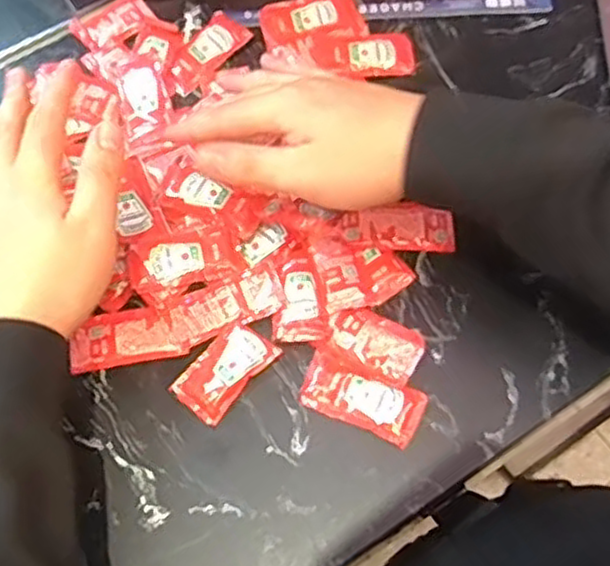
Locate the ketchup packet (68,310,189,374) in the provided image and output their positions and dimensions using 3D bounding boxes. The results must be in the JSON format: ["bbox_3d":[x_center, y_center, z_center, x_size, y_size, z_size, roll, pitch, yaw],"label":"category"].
[{"bbox_3d":[-0.117,0.037,0.485,0.072,0.007,0.035,-9,66,-1],"label":"ketchup packet"}]

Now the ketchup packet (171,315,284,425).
[{"bbox_3d":[-0.051,0.055,0.469,0.038,0.012,0.064,39,74,18],"label":"ketchup packet"}]

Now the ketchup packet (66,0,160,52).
[{"bbox_3d":[-0.153,-0.209,0.586,0.062,0.007,0.041,-30,68,-10],"label":"ketchup packet"}]

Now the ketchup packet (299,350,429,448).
[{"bbox_3d":[0.035,0.072,0.458,0.074,0.009,0.035,23,69,13],"label":"ketchup packet"}]

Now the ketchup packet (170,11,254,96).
[{"bbox_3d":[-0.078,-0.180,0.574,0.035,0.004,0.077,36,73,17],"label":"ketchup packet"}]

